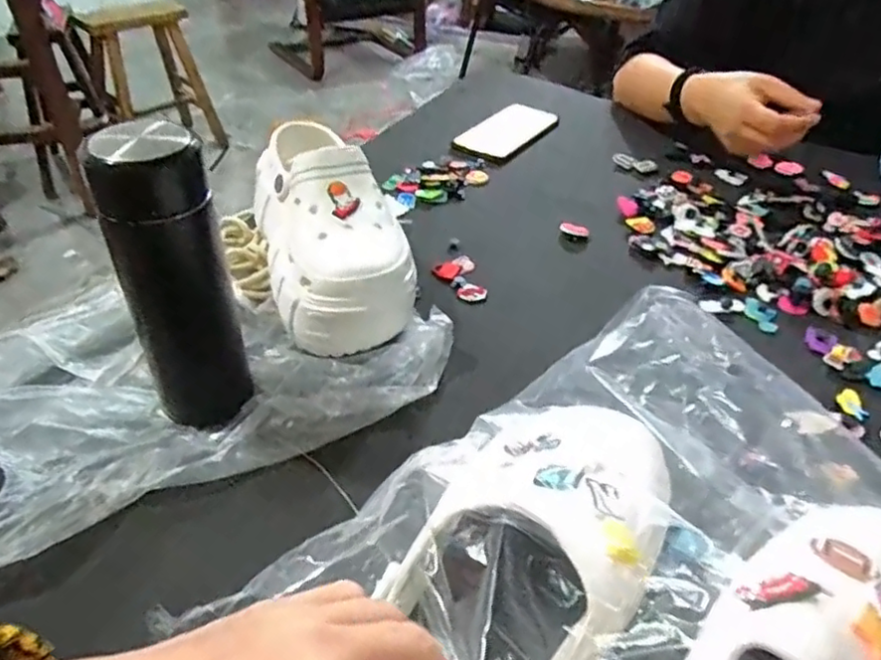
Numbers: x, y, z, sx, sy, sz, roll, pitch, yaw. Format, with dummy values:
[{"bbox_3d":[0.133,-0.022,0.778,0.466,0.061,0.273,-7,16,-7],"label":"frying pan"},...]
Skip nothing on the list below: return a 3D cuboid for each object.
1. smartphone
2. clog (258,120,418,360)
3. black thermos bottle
[{"bbox_3d":[0.086,-0.255,0.840,0.082,0.009,0.165,27,47,26],"label":"smartphone"},{"bbox_3d":[-0.098,-0.092,0.539,0.105,0.087,0.242,-16,59,-20],"label":"clog"},{"bbox_3d":[-0.163,-0.028,0.413,0.063,0.193,0.055,-17,45,-21],"label":"black thermos bottle"}]

